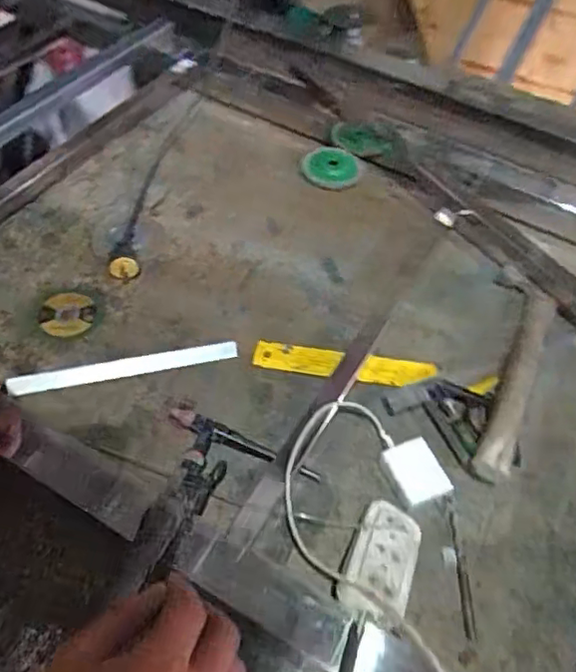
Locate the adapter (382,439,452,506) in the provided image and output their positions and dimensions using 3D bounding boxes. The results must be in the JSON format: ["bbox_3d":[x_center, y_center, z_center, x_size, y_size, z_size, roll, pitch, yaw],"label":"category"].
[{"bbox_3d":[0.130,0.138,0.618,0.053,0.021,0.062,-19,54,-19],"label":"adapter"}]

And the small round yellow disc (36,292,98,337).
[{"bbox_3d":[-0.269,-0.027,0.735,0.065,0.006,0.067,2,51,-2],"label":"small round yellow disc"}]

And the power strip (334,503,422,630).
[{"bbox_3d":[0.086,0.199,0.539,0.058,0.024,0.120,22,34,14],"label":"power strip"}]

